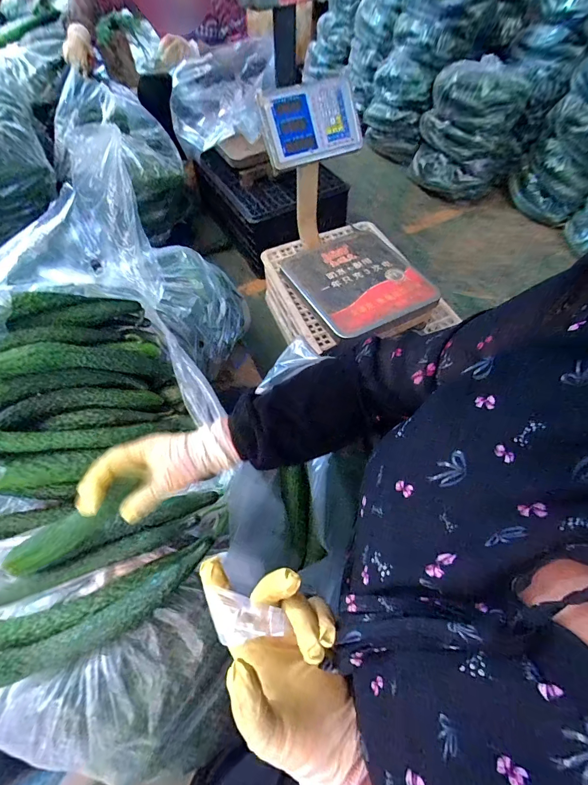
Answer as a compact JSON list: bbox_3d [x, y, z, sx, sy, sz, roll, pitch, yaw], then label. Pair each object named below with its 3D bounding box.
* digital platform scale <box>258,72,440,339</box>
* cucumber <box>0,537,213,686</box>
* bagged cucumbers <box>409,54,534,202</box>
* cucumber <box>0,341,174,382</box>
[{"bbox_3d":[0.140,-0.407,0.807,0.323,0.372,0.477,-16,59,-6],"label":"digital platform scale"},{"bbox_3d":[-0.220,0.262,0.405,0.270,0.033,0.042,-26,61,-12],"label":"cucumber"},{"bbox_3d":[0.719,-1.062,1.411,0.410,0.358,0.284,17,61,13],"label":"bagged cucumbers"},{"bbox_3d":[-0.344,-0.049,0.568,0.263,0.051,0.042,0,54,-29],"label":"cucumber"}]

